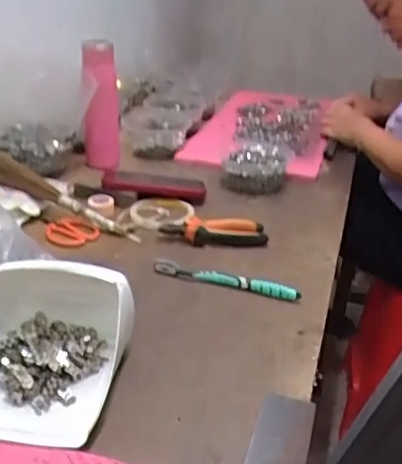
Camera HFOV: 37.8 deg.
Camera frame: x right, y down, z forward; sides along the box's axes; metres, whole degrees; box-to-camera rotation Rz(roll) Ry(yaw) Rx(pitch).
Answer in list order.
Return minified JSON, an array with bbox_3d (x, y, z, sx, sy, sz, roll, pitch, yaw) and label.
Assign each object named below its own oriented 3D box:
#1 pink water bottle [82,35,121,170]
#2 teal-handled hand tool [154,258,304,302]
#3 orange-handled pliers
[{"bbox_3d":[-0.175,-0.227,1.040,0.064,0.204,0.058,2,27,-6],"label":"pink water bottle"},{"bbox_3d":[0.031,0.058,0.735,0.185,0.019,0.017,9,27,14],"label":"teal-handled hand tool"},{"bbox_3d":[0.017,-0.003,0.847,0.153,0.031,0.048,5,27,5],"label":"orange-handled pliers"}]

